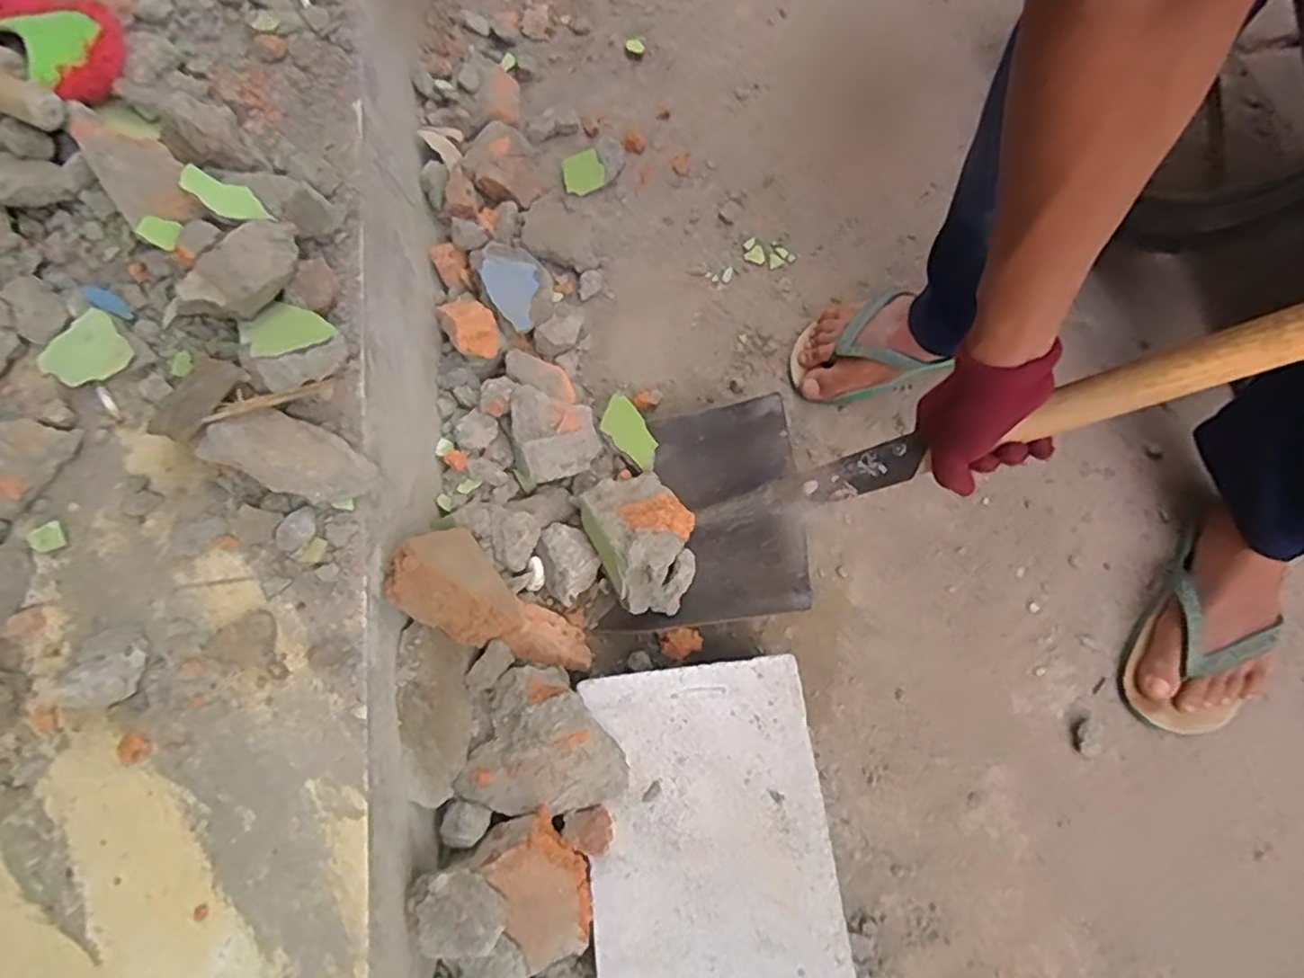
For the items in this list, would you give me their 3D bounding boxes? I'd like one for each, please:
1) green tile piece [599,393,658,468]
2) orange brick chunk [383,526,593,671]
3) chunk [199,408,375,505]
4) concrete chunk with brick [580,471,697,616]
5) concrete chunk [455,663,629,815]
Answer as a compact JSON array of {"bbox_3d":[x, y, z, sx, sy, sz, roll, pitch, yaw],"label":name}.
[{"bbox_3d":[-0.022,-0.060,0.721,0.041,0.007,0.079,-43,95,-5],"label":"green tile piece"},{"bbox_3d":[-0.138,0.101,0.612,0.058,0.226,0.087,5,64,41],"label":"orange brick chunk"},{"bbox_3d":[-0.278,-0.028,0.525,0.118,0.027,0.057,19,69,-15],"label":"chunk"},{"bbox_3d":[-0.006,0.043,0.663,0.098,0.074,0.139,-25,70,-10],"label":"concrete chunk with brick"},{"bbox_3d":[-0.083,0.212,0.562,0.125,0.035,0.116,0,69,-1],"label":"concrete chunk"}]

